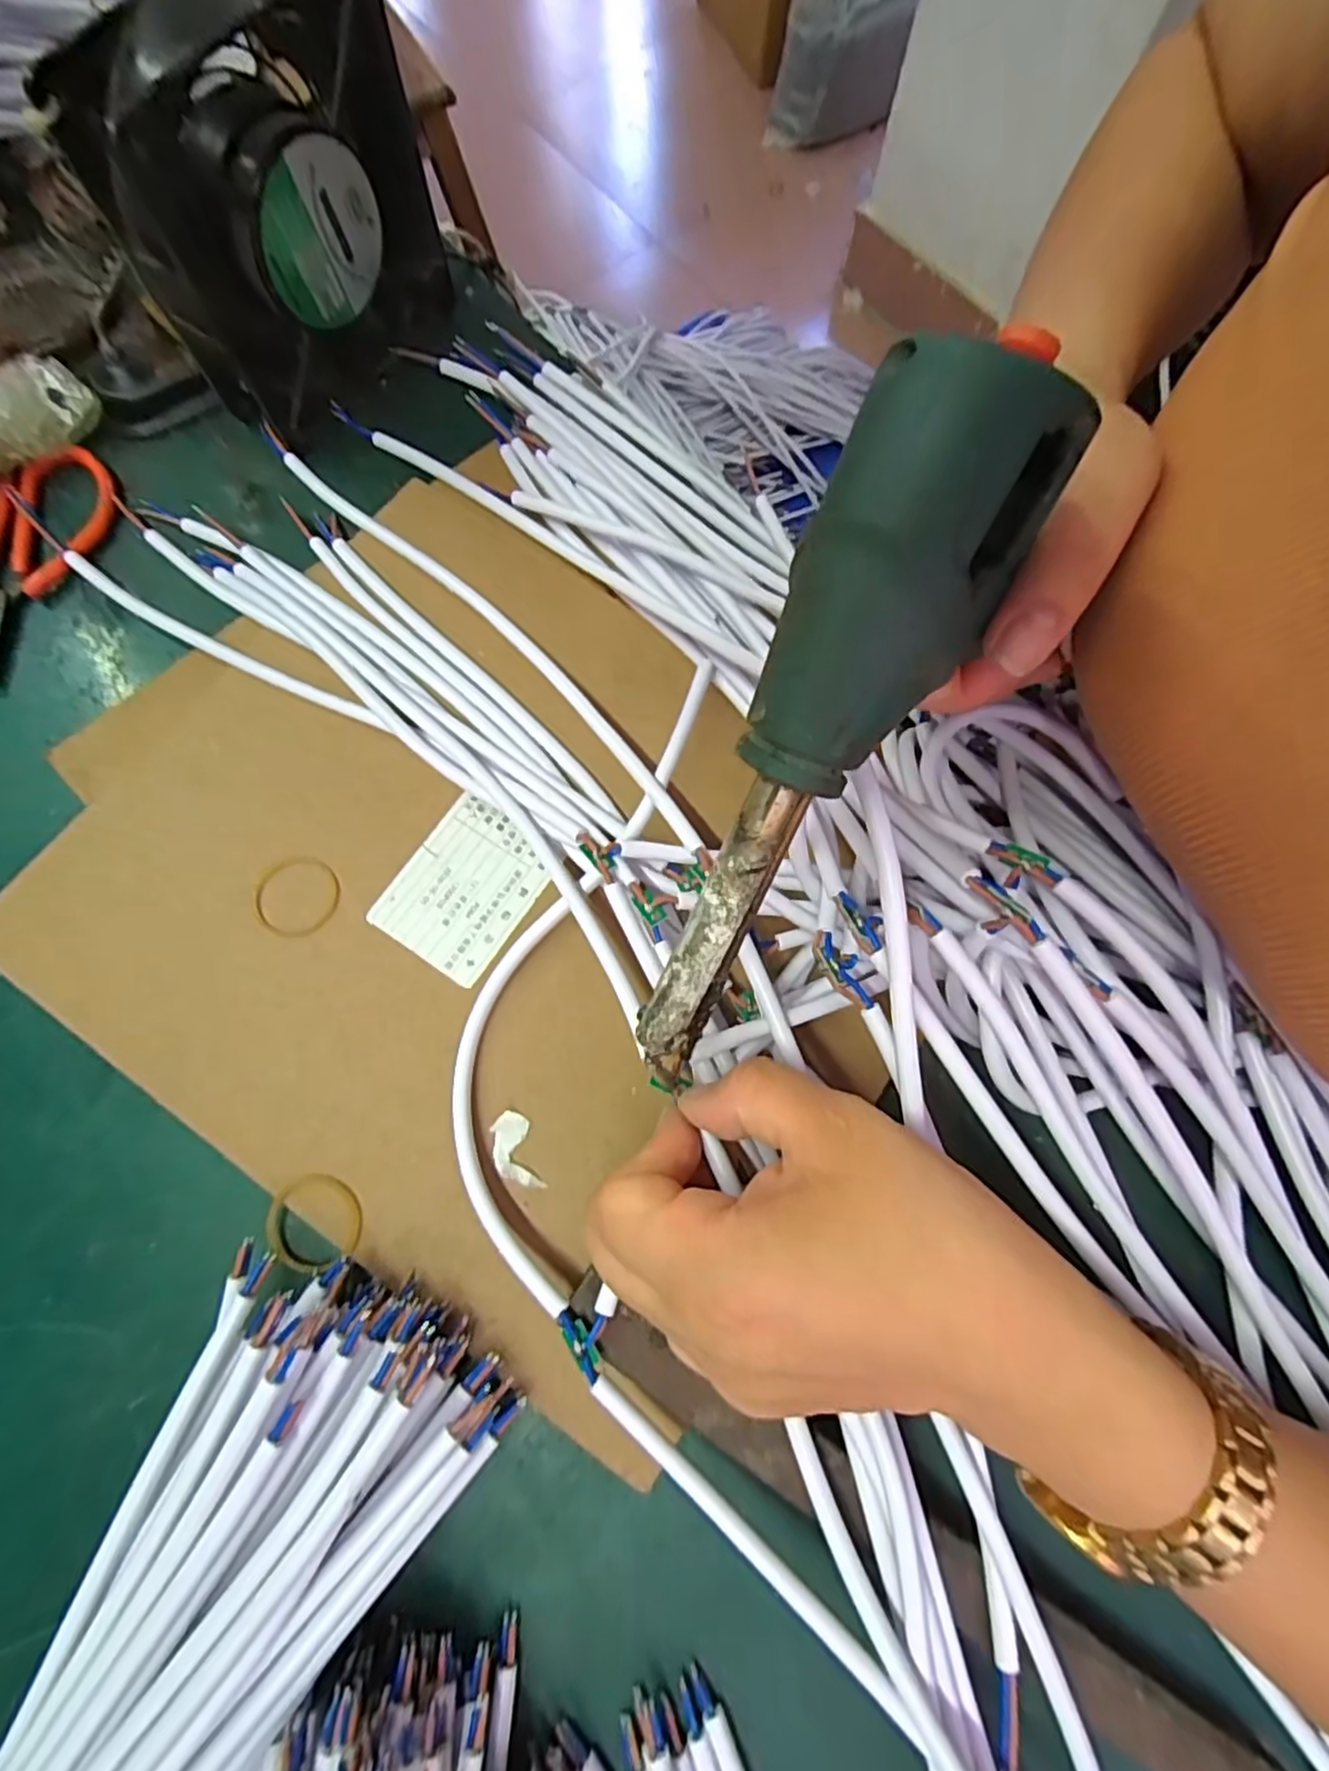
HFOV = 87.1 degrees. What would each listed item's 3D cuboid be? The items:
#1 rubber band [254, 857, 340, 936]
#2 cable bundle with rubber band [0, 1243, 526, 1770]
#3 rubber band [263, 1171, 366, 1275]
[{"bbox_3d":[-0.140,0.004,0.266,0.031,0.004,0.031,0,75,1],"label":"rubber band"},{"bbox_3d":[-0.162,0.254,0.176,0.104,0.049,0.310,29,77,8],"label":"cable bundle with rubber band"},{"bbox_3d":[-0.118,0.114,0.236,0.031,0.005,0.030,0,75,1],"label":"rubber band"}]

